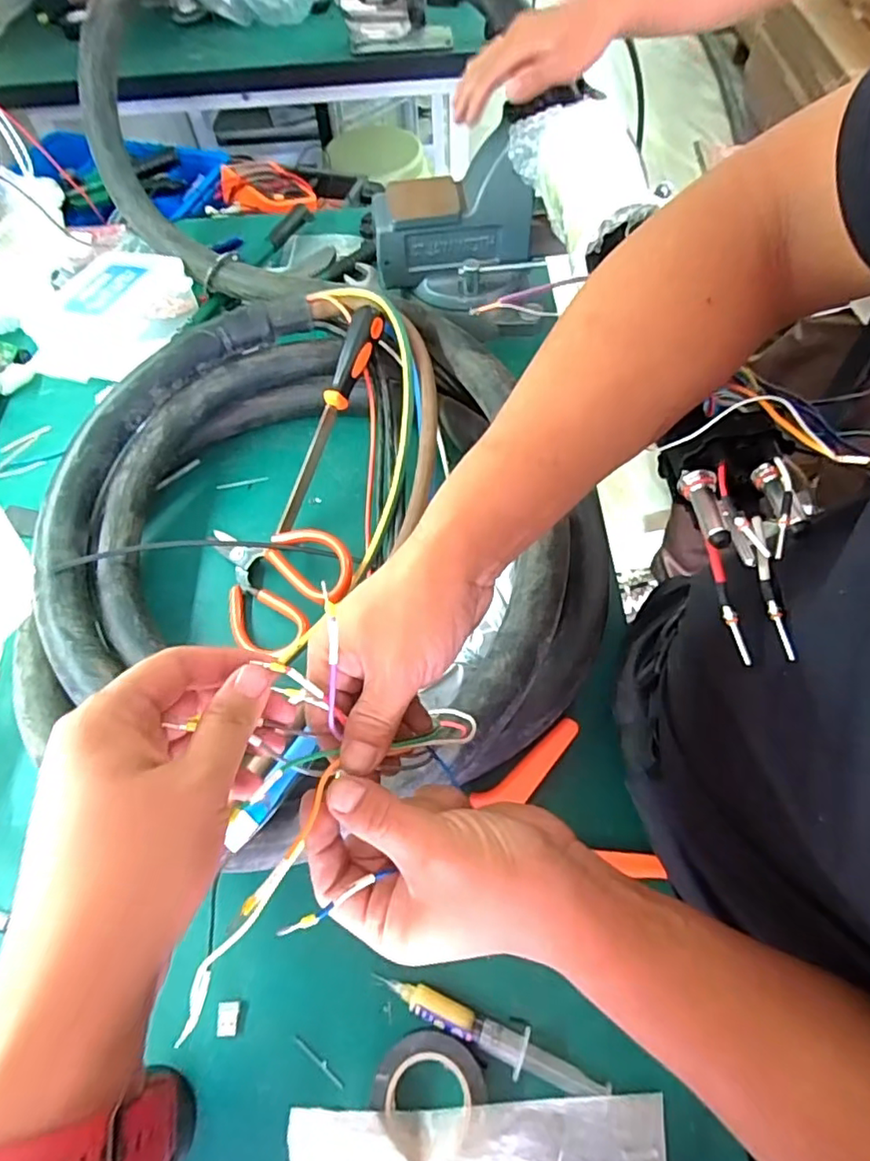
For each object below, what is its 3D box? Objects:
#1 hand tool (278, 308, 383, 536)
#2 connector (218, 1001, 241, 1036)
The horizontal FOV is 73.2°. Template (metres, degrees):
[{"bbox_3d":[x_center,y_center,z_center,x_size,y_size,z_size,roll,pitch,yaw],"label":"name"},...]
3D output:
[{"bbox_3d":[-0.107,-0.161,0.576,0.031,0.028,0.233,23,90,14],"label":"hand tool"},{"bbox_3d":[-0.140,0.295,0.395,0.014,0.005,0.019,1,61,2],"label":"connector"}]

